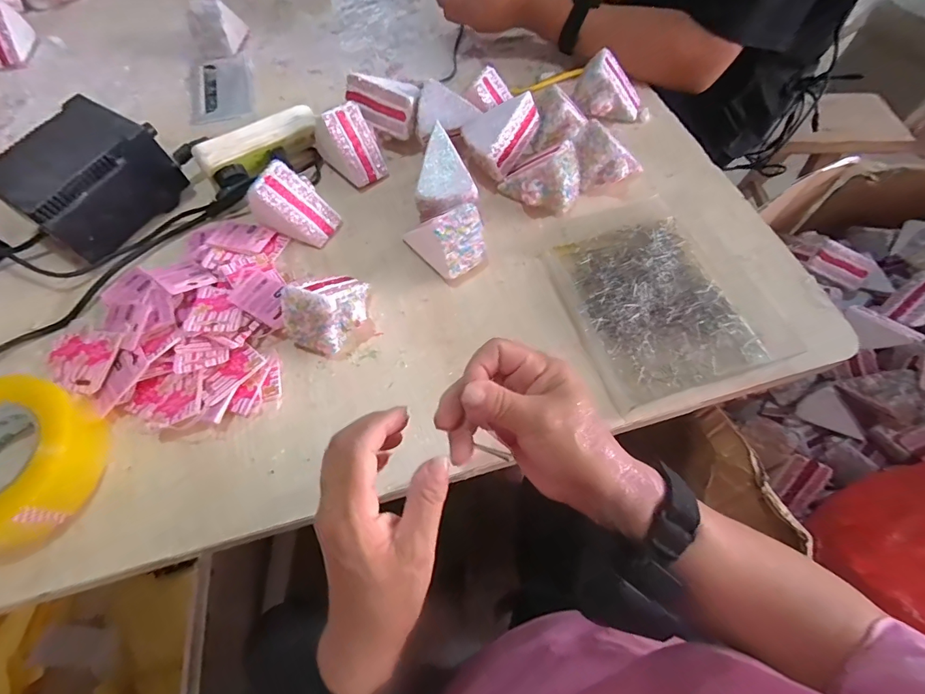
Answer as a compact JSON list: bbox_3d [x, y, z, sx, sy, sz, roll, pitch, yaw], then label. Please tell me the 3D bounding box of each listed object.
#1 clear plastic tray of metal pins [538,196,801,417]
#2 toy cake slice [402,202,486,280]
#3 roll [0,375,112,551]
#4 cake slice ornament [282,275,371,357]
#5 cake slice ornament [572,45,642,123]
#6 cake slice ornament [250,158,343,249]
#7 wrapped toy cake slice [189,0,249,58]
[{"bbox_3d":[0.192,-0.064,0.437,0.174,0.023,0.215,-16,63,-8],"label":"clear plastic tray of metal pins"},{"bbox_3d":[-0.019,-0.117,0.453,0.066,0.070,0.077,-33,67,-16],"label":"toy cake slice"},{"bbox_3d":[-0.370,0.092,0.346,0.126,0.048,0.122,0,62,0],"label":"roll"},{"bbox_3d":[-0.122,-0.040,0.410,0.057,0.063,0.084,26,66,13],"label":"cake slice ornament"},{"bbox_3d":[0.196,-0.332,0.563,0.095,0.062,0.054,16,64,8],"label":"cake slice ornament"},{"bbox_3d":[-0.182,-0.157,0.473,0.080,0.060,0.063,23,65,12],"label":"cake slice ornament"},{"bbox_3d":[-0.371,-0.490,0.658,0.060,0.062,0.084,3,62,2],"label":"wrapped toy cake slice"}]

